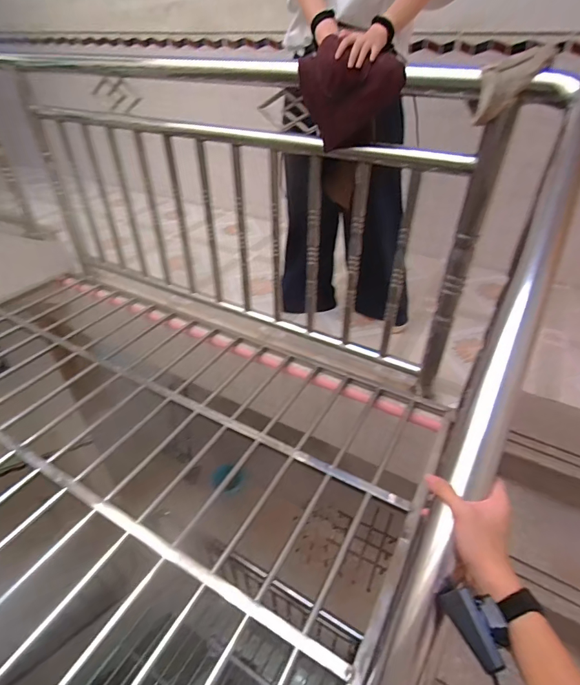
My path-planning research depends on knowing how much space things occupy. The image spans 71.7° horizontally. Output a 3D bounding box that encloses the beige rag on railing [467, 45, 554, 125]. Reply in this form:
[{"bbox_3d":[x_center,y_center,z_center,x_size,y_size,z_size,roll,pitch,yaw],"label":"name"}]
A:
[{"bbox_3d":[0.423,-0.510,0.782,0.075,0.155,0.057,39,35,-19],"label":"beige rag on railing"}]

